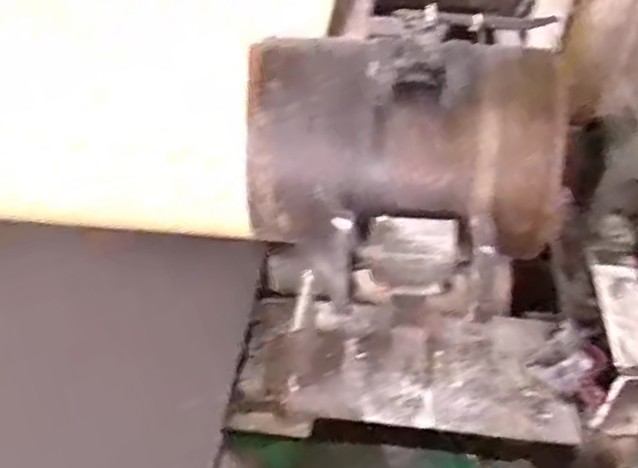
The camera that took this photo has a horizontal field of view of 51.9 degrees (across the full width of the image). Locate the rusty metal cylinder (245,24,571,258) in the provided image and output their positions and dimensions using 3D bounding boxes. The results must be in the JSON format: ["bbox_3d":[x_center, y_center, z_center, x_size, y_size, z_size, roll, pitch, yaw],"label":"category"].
[{"bbox_3d":[0.084,-0.107,0.677,0.317,0.191,0.150,4,44,5],"label":"rusty metal cylinder"}]

